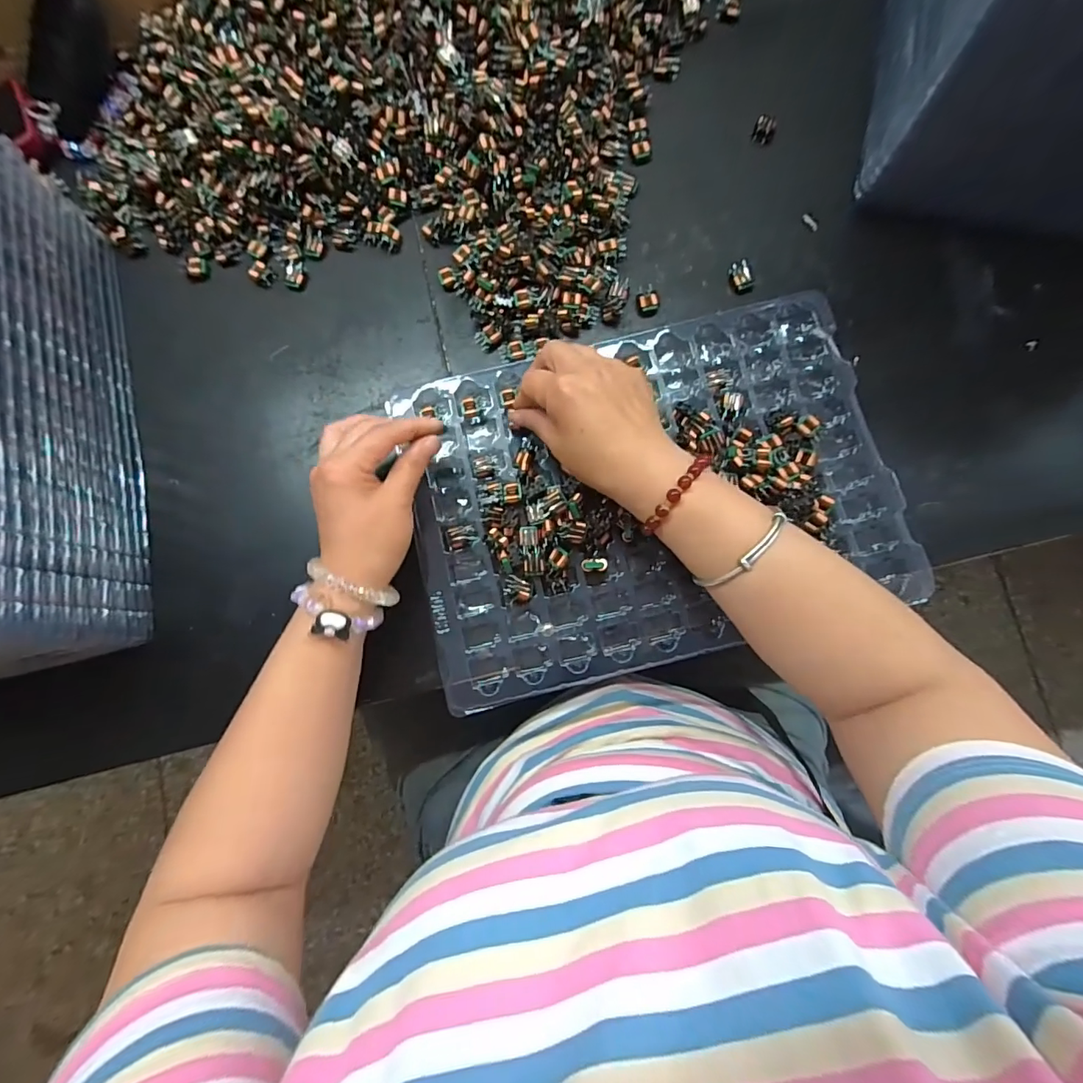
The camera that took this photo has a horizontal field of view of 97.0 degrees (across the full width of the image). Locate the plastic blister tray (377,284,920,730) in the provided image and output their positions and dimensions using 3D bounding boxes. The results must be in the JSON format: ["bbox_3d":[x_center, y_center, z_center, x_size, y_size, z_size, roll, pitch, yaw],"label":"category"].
[{"bbox_3d":[0.076,-0.034,0.346,0.334,0.038,0.236,-13,78,-2],"label":"plastic blister tray"}]

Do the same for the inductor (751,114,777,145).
[{"bbox_3d":[0.183,-0.339,0.392,0.018,0.008,0.019,23,84,4],"label":"inductor"}]

